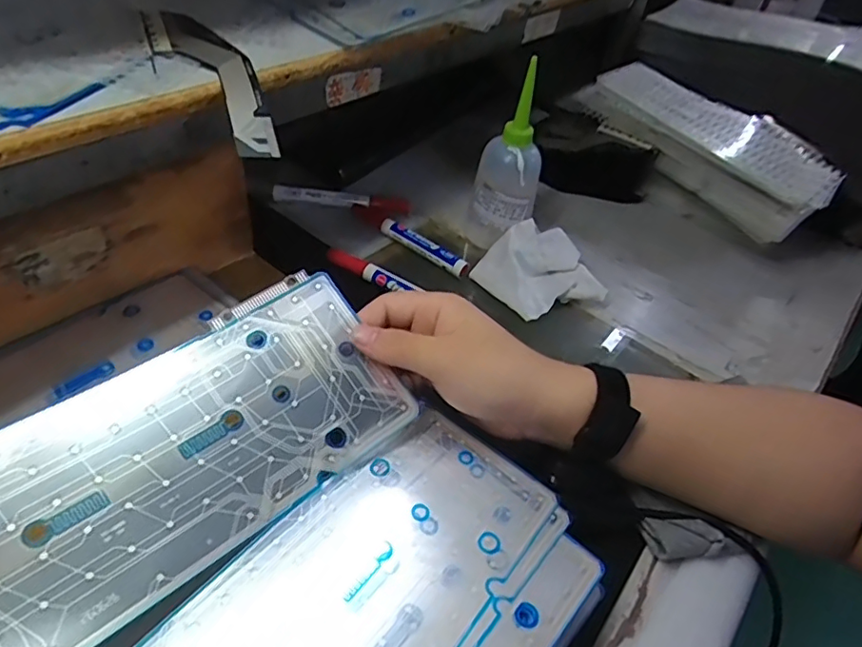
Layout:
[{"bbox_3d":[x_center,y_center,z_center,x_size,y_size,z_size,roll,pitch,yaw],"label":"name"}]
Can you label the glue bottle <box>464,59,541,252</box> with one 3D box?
[{"bbox_3d":[0.074,-0.144,0.523,0.055,0.164,0.047,-17,49,-24],"label":"glue bottle"}]

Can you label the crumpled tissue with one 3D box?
[{"bbox_3d":[0.103,-0.049,0.521,0.114,0.043,0.090,-15,48,-23],"label":"crumpled tissue"}]

